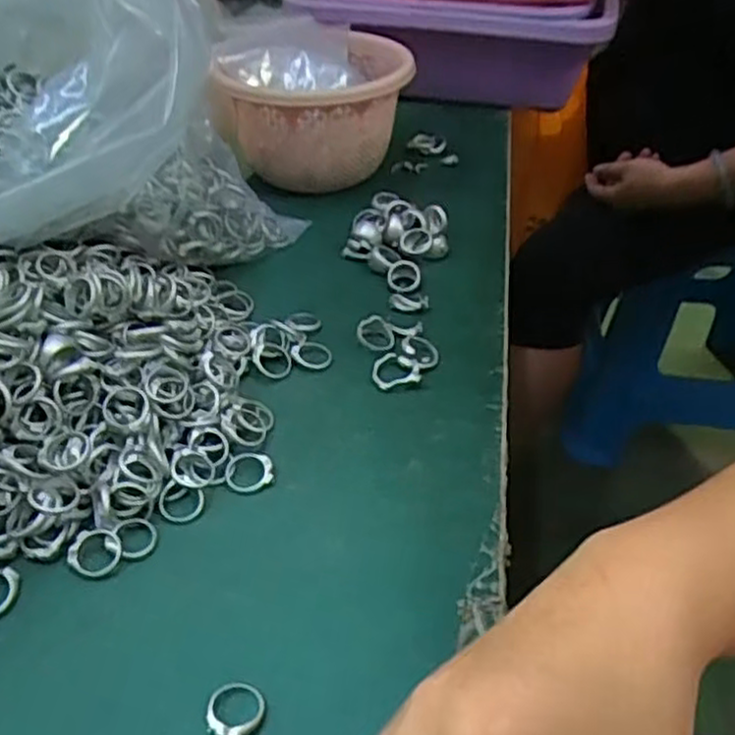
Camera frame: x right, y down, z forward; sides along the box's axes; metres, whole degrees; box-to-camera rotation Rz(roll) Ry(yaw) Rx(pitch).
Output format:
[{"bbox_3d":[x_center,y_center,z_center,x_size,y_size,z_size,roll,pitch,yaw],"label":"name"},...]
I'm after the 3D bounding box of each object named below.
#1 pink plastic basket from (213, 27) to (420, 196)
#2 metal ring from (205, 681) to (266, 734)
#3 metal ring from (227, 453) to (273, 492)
[{"bbox_3d":[-0.042,-0.196,0.587,0.144,0.090,0.140,5,39,5],"label":"pink plastic basket"},{"bbox_3d":[-0.046,0.119,0.264,0.020,0.005,0.022,0,39,0],"label":"metal ring"},{"bbox_3d":[-0.055,0.048,0.352,0.022,0.007,0.020,0,39,0],"label":"metal ring"}]

